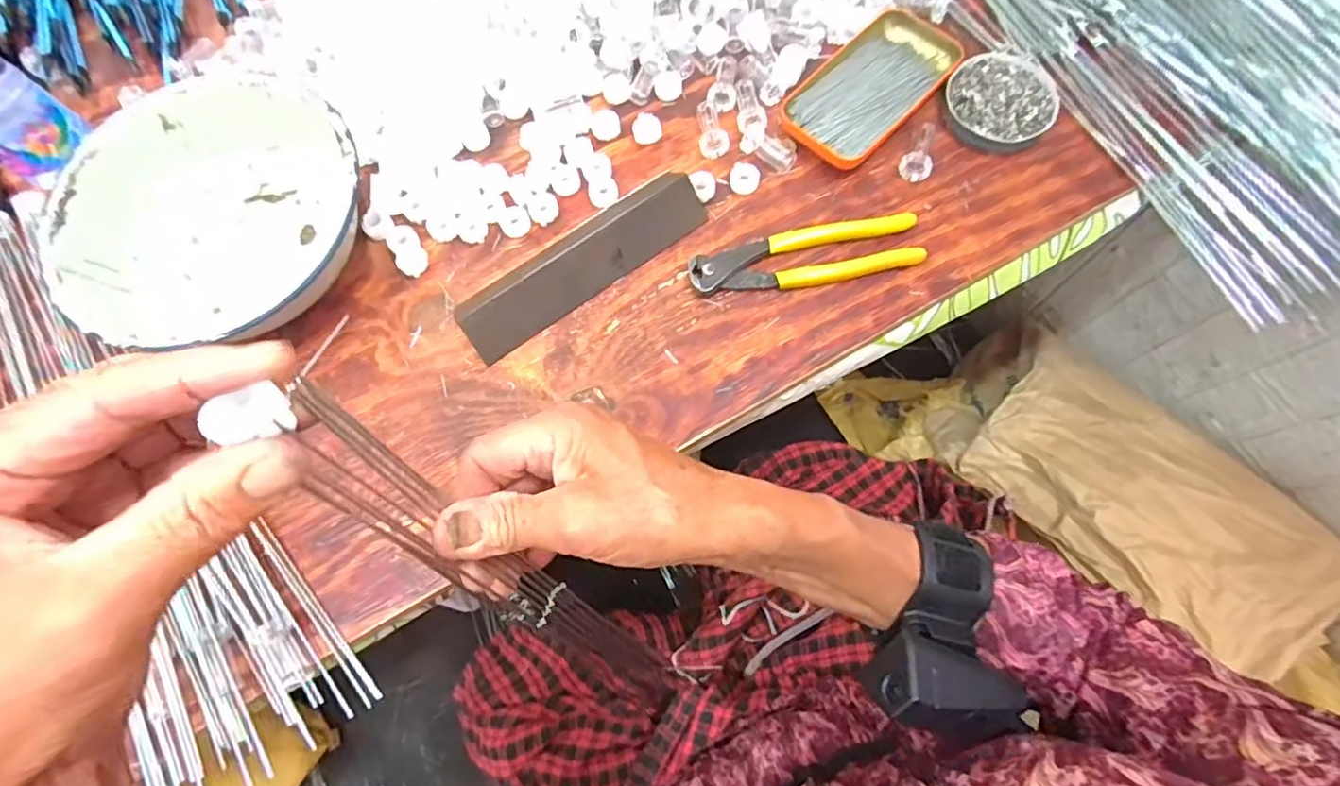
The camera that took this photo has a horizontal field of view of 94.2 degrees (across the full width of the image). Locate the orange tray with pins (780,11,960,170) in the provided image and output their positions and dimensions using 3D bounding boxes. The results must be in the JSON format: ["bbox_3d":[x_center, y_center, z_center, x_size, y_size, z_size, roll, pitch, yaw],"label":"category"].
[{"bbox_3d":[0.154,-0.237,0.480,0.141,0.014,0.080,-43,78,-9],"label":"orange tray with pins"}]

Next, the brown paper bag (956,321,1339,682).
[{"bbox_3d":[0.605,0.127,0.791,0.258,0.097,0.433,-39,74,-10],"label":"brown paper bag"}]

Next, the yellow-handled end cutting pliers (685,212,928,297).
[{"bbox_3d":[0.096,-0.098,0.446,0.163,0.013,0.040,-9,76,-1],"label":"yellow-handled end cutting pliers"}]

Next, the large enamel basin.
[{"bbox_3d":[-0.329,-0.133,0.448,0.173,0.055,0.205,37,80,10],"label":"large enamel basin"}]

